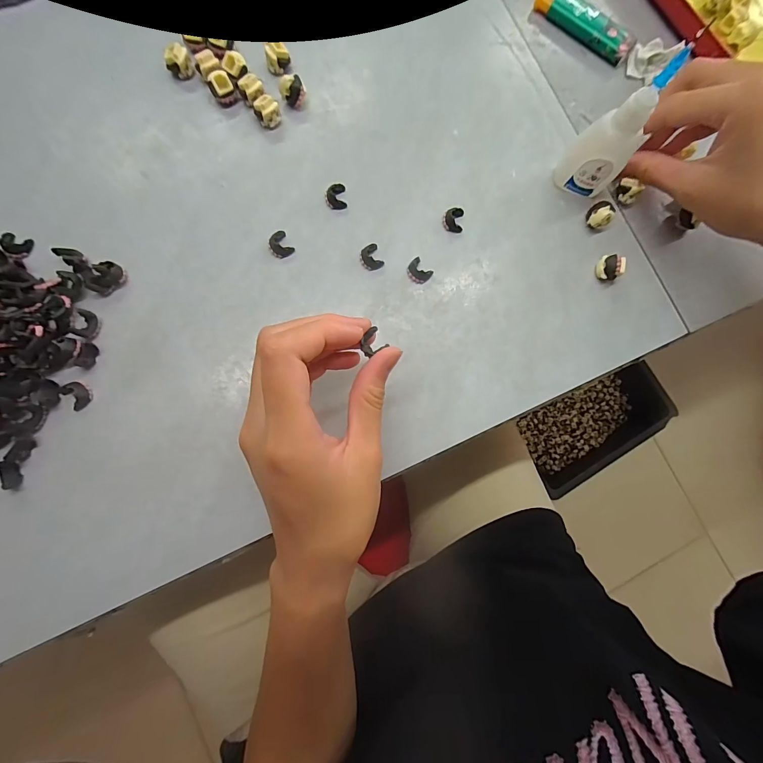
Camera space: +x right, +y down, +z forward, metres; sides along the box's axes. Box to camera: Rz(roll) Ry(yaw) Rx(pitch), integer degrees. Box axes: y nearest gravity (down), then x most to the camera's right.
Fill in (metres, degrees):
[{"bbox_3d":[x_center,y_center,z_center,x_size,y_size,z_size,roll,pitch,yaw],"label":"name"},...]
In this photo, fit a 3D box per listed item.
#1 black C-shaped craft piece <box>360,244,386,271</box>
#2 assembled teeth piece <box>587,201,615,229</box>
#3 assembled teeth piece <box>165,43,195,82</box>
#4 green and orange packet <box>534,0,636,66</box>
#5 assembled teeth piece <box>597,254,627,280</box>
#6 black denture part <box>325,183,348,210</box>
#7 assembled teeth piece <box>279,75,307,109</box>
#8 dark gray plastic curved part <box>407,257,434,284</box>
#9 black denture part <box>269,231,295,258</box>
[{"bbox_3d":[-0.007,-0.081,0.240,0.013,0.007,0.016,-24,84,-8],"label":"black C-shaped craft piece"},{"bbox_3d":[0.149,-0.113,0.251,0.013,0.014,0.016,-41,87,-9],"label":"assembled teeth piece"},{"bbox_3d":[-0.134,-0.211,0.243,0.015,0.015,0.011,-37,86,-9],"label":"assembled teeth piece"},{"bbox_3d":[0.153,-0.270,0.277,0.079,0.012,0.022,39,81,1],"label":"green and orange packet"},{"bbox_3d":[0.153,-0.076,0.246,0.012,0.015,0.016,-25,85,-8],"label":"assembled teeth piece"},{"bbox_3d":[-0.030,-0.123,0.244,0.014,0.006,0.017,-6,82,-6],"label":"black denture part"},{"bbox_3d":[-0.059,-0.193,0.246,0.015,0.016,0.011,-37,86,-9],"label":"assembled teeth piece"},{"bbox_3d":[0.025,-0.072,0.241,0.016,0.006,0.013,44,81,2],"label":"dark gray plastic curved part"},{"bbox_3d":[-0.065,-0.088,0.236,0.013,0.006,0.016,-31,85,-8],"label":"black denture part"}]

